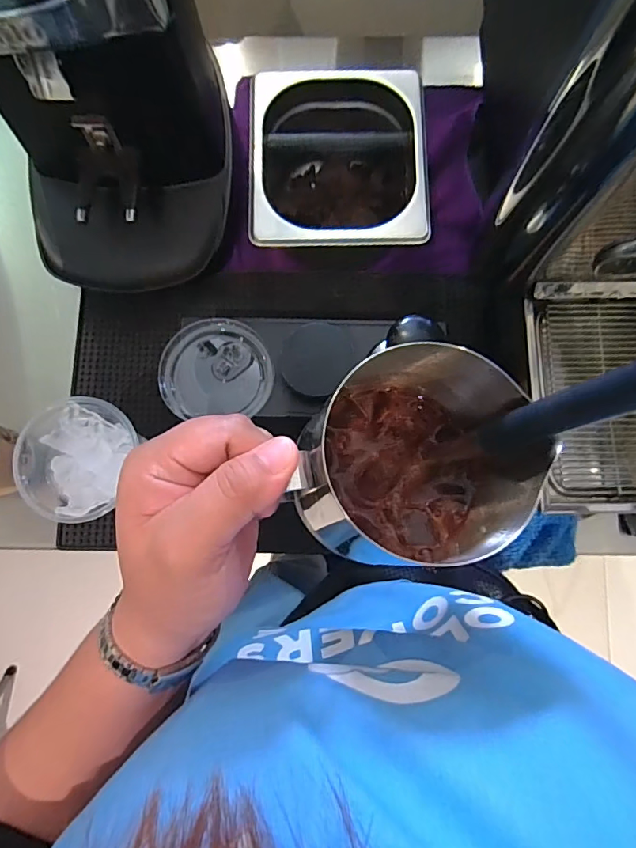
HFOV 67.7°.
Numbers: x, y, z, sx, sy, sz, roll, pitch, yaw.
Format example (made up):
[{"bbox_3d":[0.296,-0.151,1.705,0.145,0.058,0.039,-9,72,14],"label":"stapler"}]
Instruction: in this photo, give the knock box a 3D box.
[{"bbox_3d":[0.019,-0.239,0.482,0.162,0.108,0.176,0,82,0],"label":"knock box"}]

